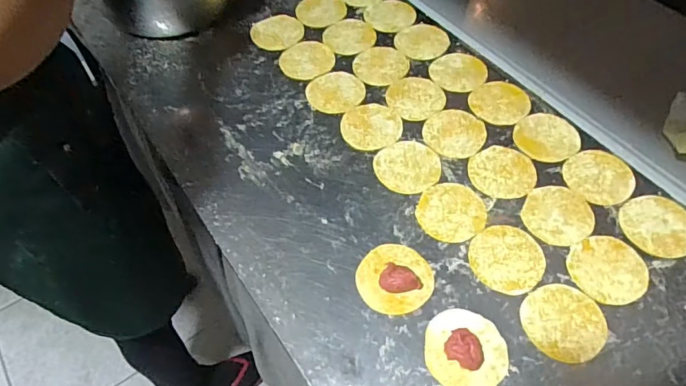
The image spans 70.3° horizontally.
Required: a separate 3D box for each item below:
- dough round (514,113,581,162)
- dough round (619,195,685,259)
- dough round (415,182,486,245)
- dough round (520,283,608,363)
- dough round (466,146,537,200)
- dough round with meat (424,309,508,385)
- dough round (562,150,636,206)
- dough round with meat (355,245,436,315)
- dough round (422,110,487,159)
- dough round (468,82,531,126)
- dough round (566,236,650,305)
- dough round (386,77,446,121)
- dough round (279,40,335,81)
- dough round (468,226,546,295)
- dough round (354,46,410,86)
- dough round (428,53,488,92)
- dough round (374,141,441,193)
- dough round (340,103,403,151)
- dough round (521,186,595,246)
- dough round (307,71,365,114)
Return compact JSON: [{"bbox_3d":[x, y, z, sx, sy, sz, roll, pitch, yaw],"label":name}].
[{"bbox_3d":[0.275,-0.076,0.656,0.084,0.004,0.077,-1,56,1],"label":"dough round"},{"bbox_3d":[0.374,0.037,0.576,0.082,0.004,0.078,-1,56,1],"label":"dough round"},{"bbox_3d":[0.132,0.023,0.593,0.081,0.004,0.079,-1,56,1],"label":"dough round"},{"bbox_3d":[0.233,0.135,0.511,0.082,0.004,0.081,-1,56,1],"label":"dough round"},{"bbox_3d":[0.206,-0.027,0.627,0.082,0.005,0.079,-1,56,1],"label":"dough round"},{"bbox_3d":[0.126,0.154,0.491,0.080,0.027,0.082,-1,56,1],"label":"dough round with meat"},{"bbox_3d":[0.325,-0.022,0.618,0.078,0.006,0.081,-1,56,1],"label":"dough round"},{"bbox_3d":[0.057,0.089,0.538,0.081,0.023,0.083,-1,56,1],"label":"dough round with meat"},{"bbox_3d":[0.152,-0.083,0.664,0.081,0.004,0.080,-1,56,1],"label":"dough round"},{"bbox_3d":[0.223,-0.129,0.693,0.081,0.006,0.076,-1,56,1],"label":"dough round"},{"bbox_3d":[0.297,0.085,0.546,0.082,0.005,0.077,-1,56,1],"label":"dough round"},{"bbox_3d":[0.106,-0.139,0.704,0.079,0.004,0.085,-1,56,1],"label":"dough round"},{"bbox_3d":[-0.056,-0.208,0.756,0.083,0.004,0.083,-1,56,1],"label":"dough round"},{"bbox_3d":[0.187,0.074,0.557,0.082,0.004,0.082,-1,56,1],"label":"dough round"},{"bbox_3d":[0.058,-0.198,0.747,0.085,0.004,0.082,-1,56,1],"label":"dough round"},{"bbox_3d":[0.173,-0.183,0.733,0.083,0.005,0.075,18,58,13],"label":"dough round"},{"bbox_3d":[0.085,-0.036,0.633,0.085,0.004,0.082,-1,56,1],"label":"dough round"},{"bbox_3d":[0.039,-0.095,0.675,0.083,0.004,0.080,-1,56,1],"label":"dough round"},{"bbox_3d":[0.260,0.025,0.587,0.079,0.004,0.082,-1,56,1],"label":"dough round"},{"bbox_3d":[-0.011,-0.150,0.715,0.083,0.004,0.086,-1,56,1],"label":"dough round"}]

